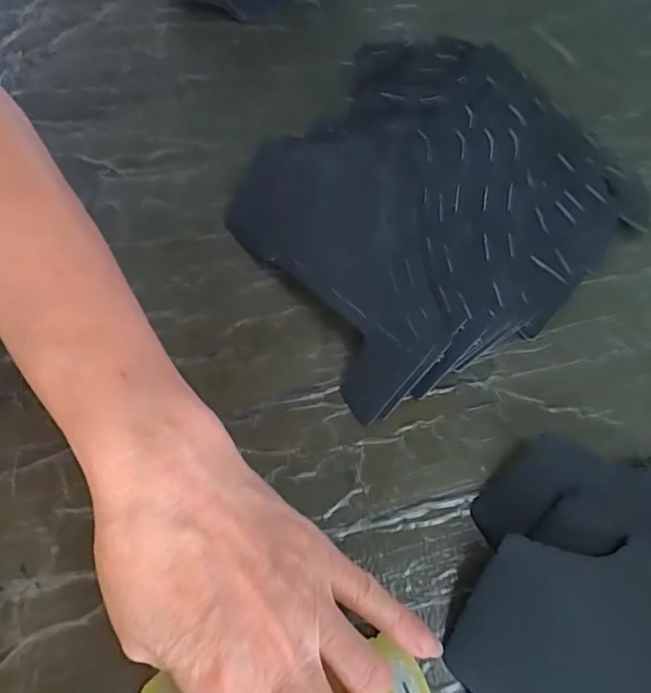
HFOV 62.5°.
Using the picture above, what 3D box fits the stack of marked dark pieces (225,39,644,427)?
[{"bbox_3d":[0.067,-0.117,0.373,0.295,0.057,0.248,-37,67,-25],"label":"stack of marked dark pieces"}]

